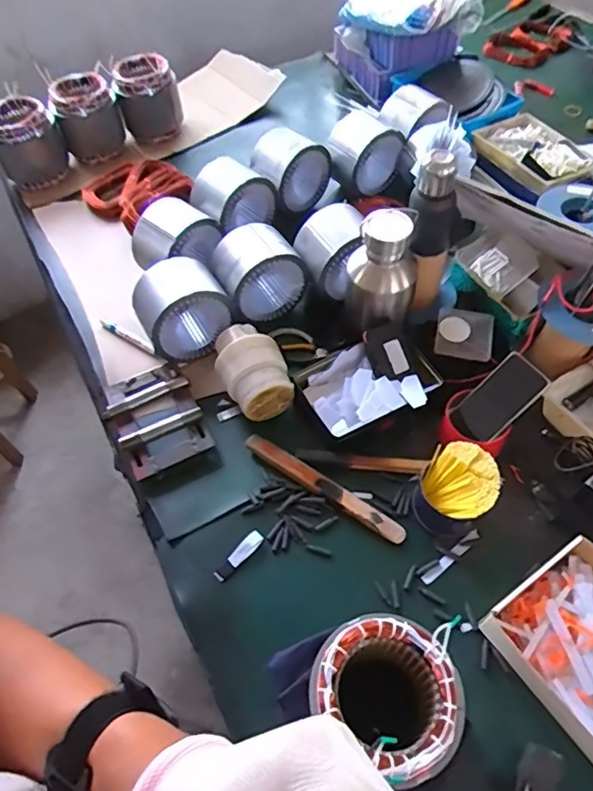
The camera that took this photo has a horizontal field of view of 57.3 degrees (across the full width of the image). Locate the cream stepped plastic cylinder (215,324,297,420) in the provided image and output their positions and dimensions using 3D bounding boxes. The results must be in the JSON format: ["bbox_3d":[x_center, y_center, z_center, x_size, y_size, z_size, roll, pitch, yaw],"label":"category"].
[{"bbox_3d":[-0.077,-0.044,0.914,0.111,0.087,0.157,-17,56,-7],"label":"cream stepped plastic cylinder"}]

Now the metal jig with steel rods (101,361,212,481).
[{"bbox_3d":[-0.232,0.036,0.895,0.138,0.042,0.191,-25,57,-13],"label":"metal jig with steel rods"}]

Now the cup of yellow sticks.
[{"bbox_3d":[0.228,0.137,0.784,0.103,0.101,0.102,-2,55,3],"label":"cup of yellow sticks"}]

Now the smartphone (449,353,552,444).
[{"bbox_3d":[0.314,0.008,0.847,0.145,0.009,0.077,-49,64,16],"label":"smartphone"}]

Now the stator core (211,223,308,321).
[{"bbox_3d":[-0.072,-0.228,1.015,0.157,0.132,0.110,-29,58,-15],"label":"stator core"}]

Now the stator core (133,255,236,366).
[{"bbox_3d":[-0.201,-0.154,0.970,0.155,0.130,0.119,-24,57,-12],"label":"stator core"}]

